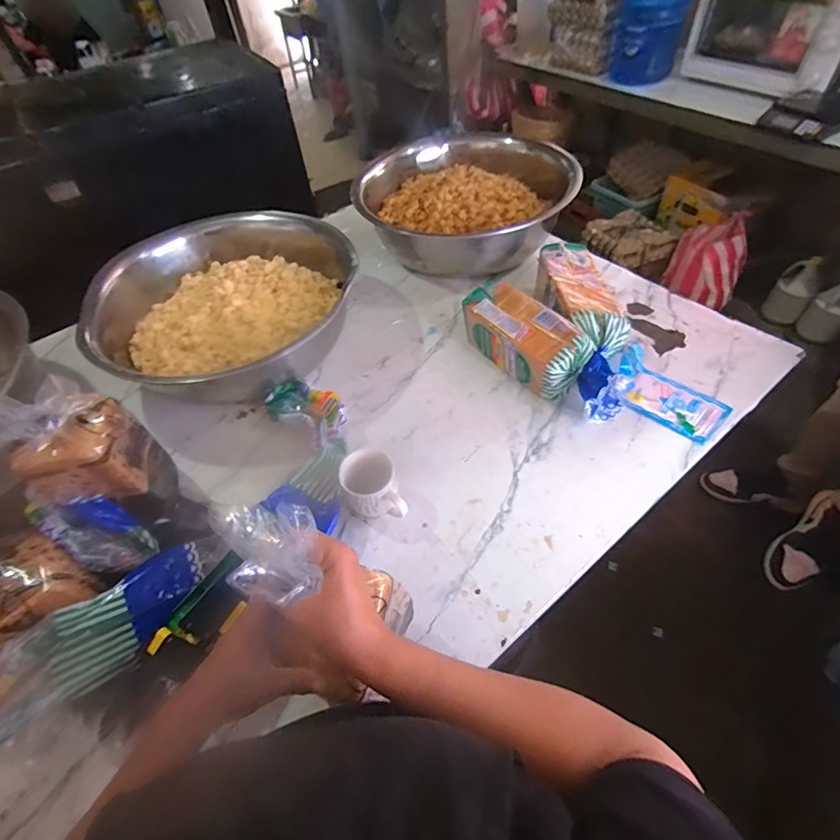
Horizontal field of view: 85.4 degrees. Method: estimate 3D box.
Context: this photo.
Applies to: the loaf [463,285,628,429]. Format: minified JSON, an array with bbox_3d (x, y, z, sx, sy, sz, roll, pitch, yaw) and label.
[{"bbox_3d":[0.240,-0.136,0.880,0.131,0.113,0.350,-36,56,-21],"label":"loaf"}]

